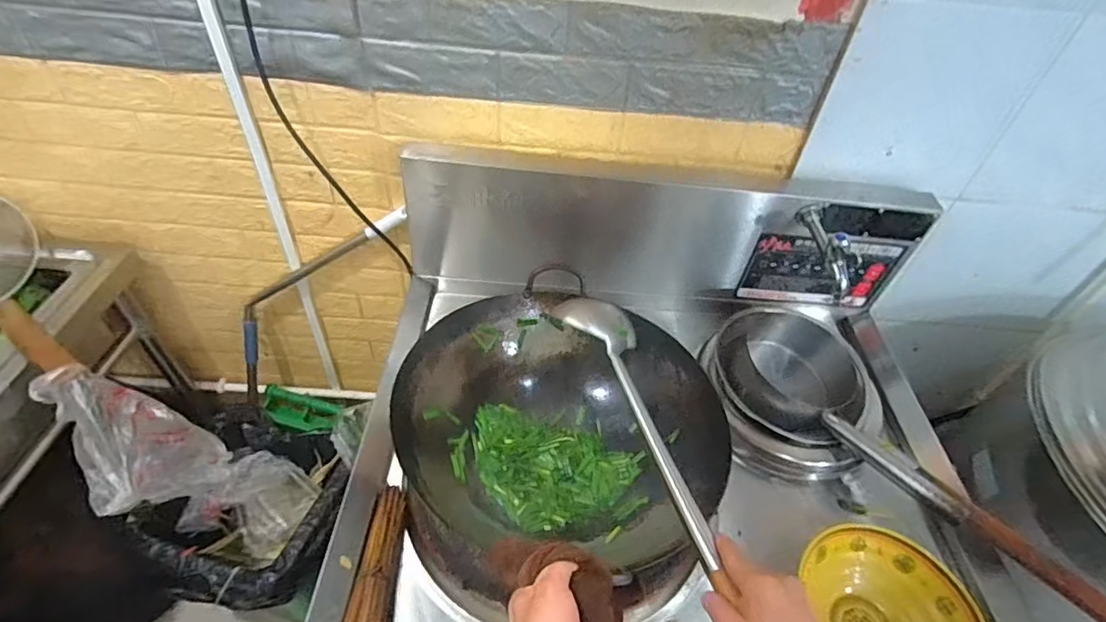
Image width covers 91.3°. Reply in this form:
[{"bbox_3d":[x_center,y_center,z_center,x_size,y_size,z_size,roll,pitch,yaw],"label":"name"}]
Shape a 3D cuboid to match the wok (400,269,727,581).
[{"bbox_3d":[0.010,0.136,0.707,0.384,0.156,0.391,3,45,-3],"label":"wok"}]

